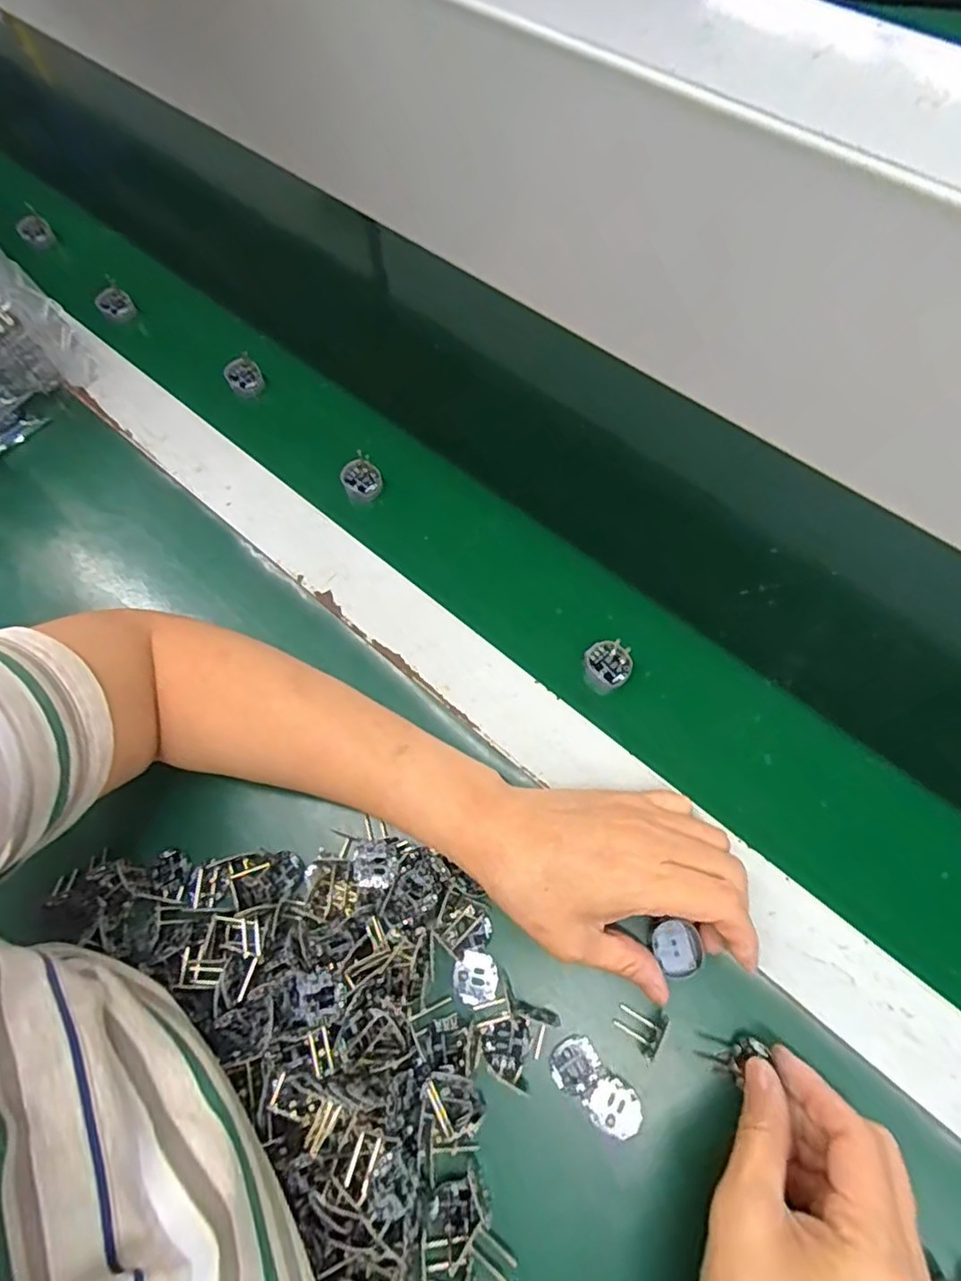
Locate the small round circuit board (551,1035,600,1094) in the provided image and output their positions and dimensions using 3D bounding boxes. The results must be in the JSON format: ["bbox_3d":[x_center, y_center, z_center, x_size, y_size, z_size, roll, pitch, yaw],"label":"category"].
[{"bbox_3d":[0.047,0.210,0.308,0.024,0.004,0.023,-1,68,3],"label":"small round circuit board"}]

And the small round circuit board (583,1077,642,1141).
[{"bbox_3d":[0.065,0.226,0.301,0.026,0.004,0.022,22,71,11],"label":"small round circuit board"}]

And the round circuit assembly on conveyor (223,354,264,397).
[{"bbox_3d":[-0.191,-0.213,0.503,0.026,0.015,0.025,-1,68,3],"label":"round circuit assembly on conveyor"}]

